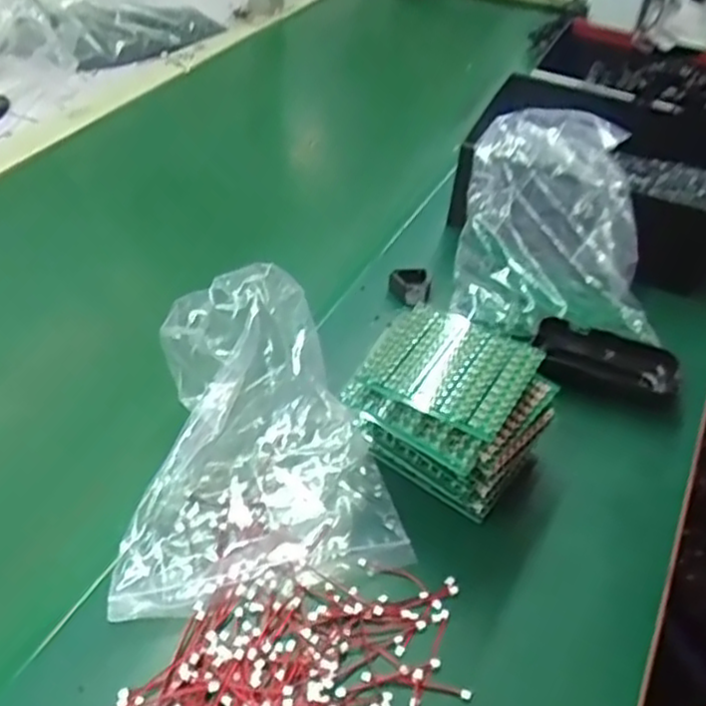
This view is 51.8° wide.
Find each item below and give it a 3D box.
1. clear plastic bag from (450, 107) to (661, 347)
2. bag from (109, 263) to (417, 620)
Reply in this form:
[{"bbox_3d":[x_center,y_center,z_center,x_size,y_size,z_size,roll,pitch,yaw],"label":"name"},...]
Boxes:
[{"bbox_3d":[0.170,-0.113,0.603,0.160,0.053,0.207,4,80,13],"label":"clear plastic bag"},{"bbox_3d":[-0.076,0.041,0.463,0.169,0.070,0.212,-11,46,-15],"label":"bag"}]

